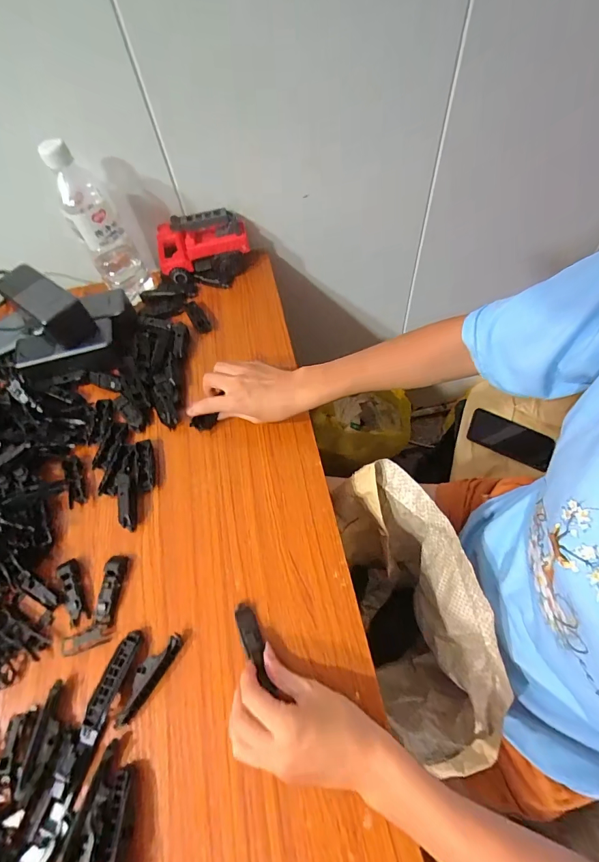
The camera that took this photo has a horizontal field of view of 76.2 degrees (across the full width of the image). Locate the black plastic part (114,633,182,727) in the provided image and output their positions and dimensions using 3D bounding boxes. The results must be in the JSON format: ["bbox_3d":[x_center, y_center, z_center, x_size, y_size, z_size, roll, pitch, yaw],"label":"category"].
[{"bbox_3d":[-0.138,0.221,0.345,0.021,0.014,0.080,31,67,19],"label":"black plastic part"}]

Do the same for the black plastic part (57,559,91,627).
[{"bbox_3d":[-0.230,0.161,0.388,0.019,0.010,0.066,-29,62,-12],"label":"black plastic part"}]

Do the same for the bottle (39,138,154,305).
[{"bbox_3d":[-0.273,-0.281,0.522,0.064,0.192,0.065,-28,62,-11],"label":"bottle"}]

